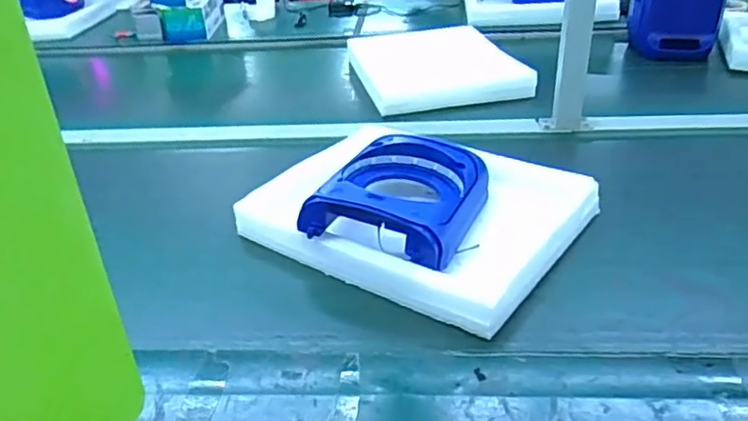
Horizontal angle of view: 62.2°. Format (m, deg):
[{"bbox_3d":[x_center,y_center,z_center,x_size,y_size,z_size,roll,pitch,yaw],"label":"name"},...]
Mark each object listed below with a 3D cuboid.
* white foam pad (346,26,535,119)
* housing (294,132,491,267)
[{"bbox_3d":[0.109,-0.283,1.202,0.284,0.051,0.338,-11,32,-11],"label":"white foam pad"},{"bbox_3d":[0.037,-0.022,0.731,0.163,0.060,0.213,12,35,24],"label":"housing"}]

